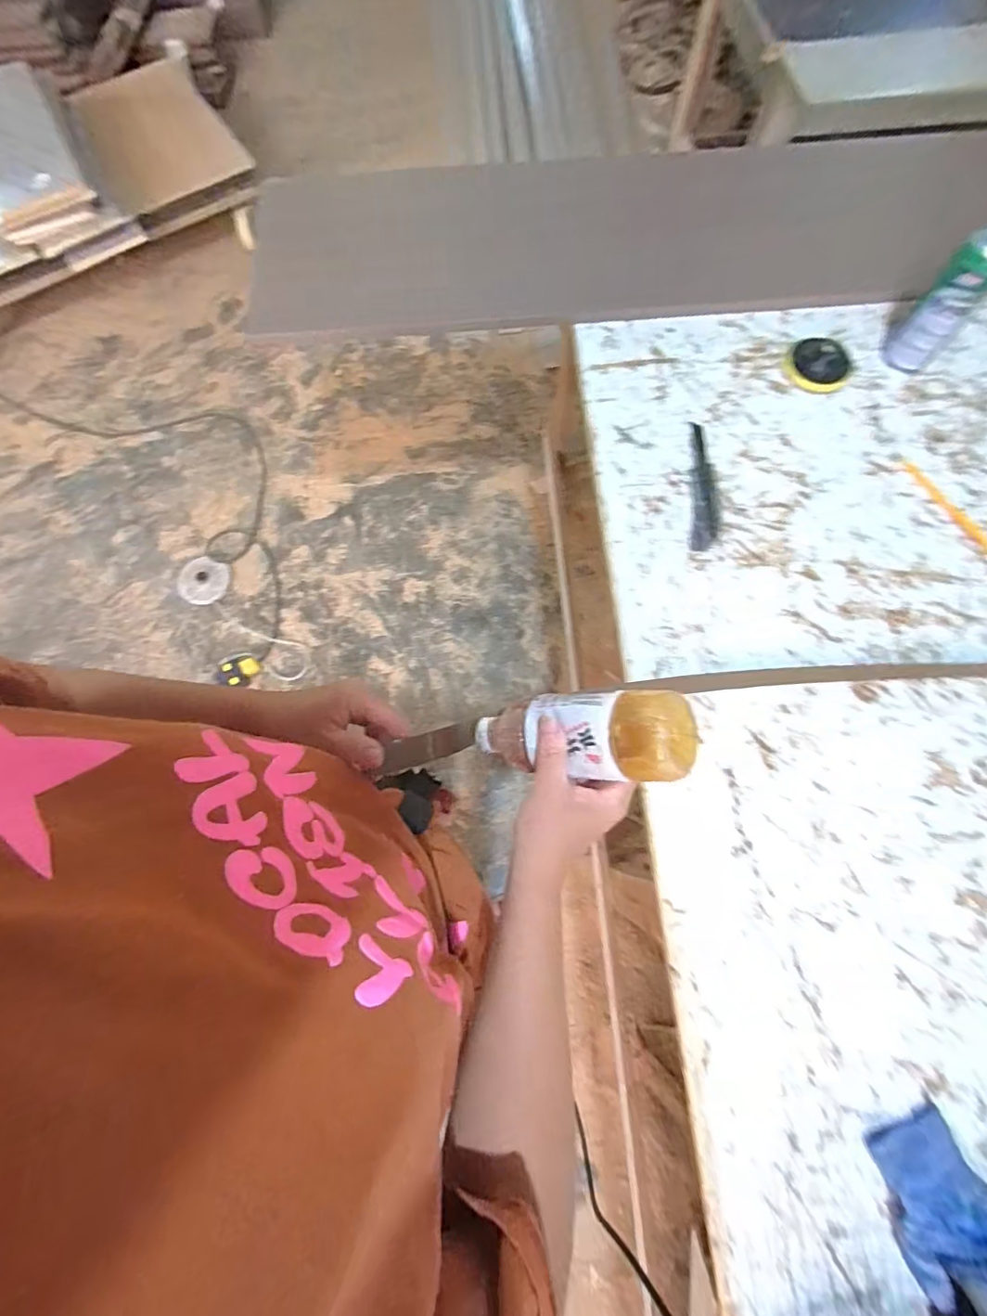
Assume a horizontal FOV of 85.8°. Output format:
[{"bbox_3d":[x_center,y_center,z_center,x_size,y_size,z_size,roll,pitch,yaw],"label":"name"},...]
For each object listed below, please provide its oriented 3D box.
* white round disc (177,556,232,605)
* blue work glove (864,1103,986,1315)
[{"bbox_3d":[-0.767,-0.203,1.401,0.137,0.013,0.127,0,72,1],"label":"white round disc"},{"bbox_3d":[0.390,0.457,0.413,0.174,0.054,0.116,36,75,11],"label":"blue work glove"}]

